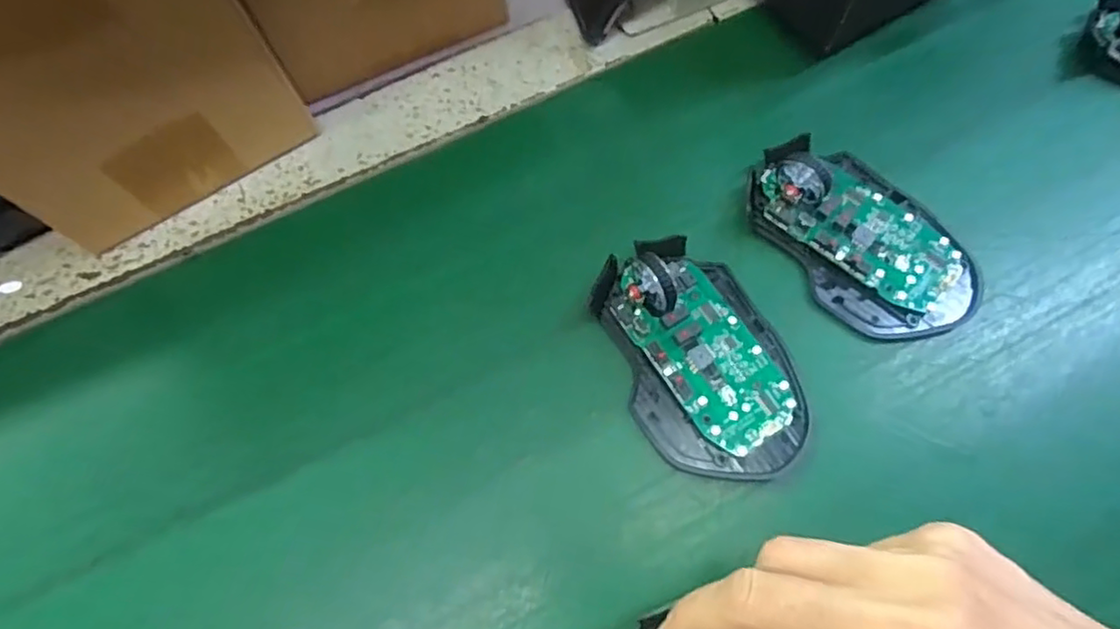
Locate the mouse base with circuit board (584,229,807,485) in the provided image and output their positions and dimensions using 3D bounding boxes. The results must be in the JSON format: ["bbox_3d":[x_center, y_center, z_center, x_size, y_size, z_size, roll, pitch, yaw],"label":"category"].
[{"bbox_3d":[0.064,0.015,0.283,0.072,0.032,0.113,-21,69,-8],"label":"mouse base with circuit board"}]

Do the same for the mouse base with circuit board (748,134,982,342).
[{"bbox_3d":[0.147,-0.040,0.310,0.075,0.024,0.116,-40,72,-14],"label":"mouse base with circuit board"}]

